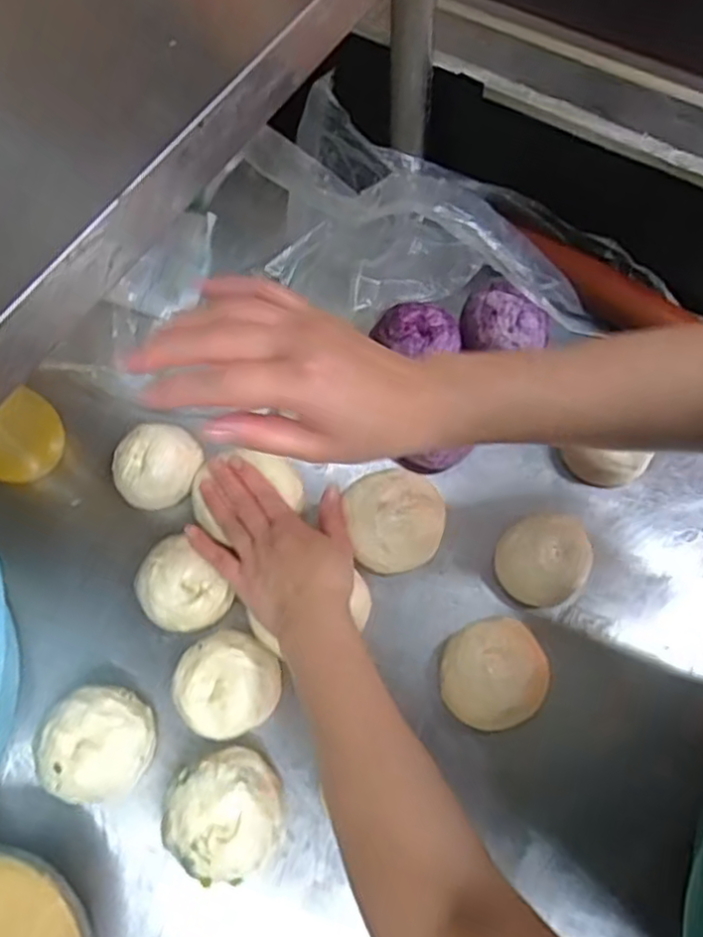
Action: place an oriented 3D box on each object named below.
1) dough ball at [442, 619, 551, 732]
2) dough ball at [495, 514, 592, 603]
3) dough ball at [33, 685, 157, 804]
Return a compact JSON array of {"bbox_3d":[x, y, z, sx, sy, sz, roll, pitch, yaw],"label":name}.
[{"bbox_3d":[0.105,0.155,0.511,0.078,0.046,0.071,0,68,1],"label":"dough ball"},{"bbox_3d":[0.155,0.068,0.542,0.066,0.044,0.075,36,73,14],"label":"dough ball"},{"bbox_3d":[-0.184,0.200,0.496,0.079,0.045,0.075,0,68,1],"label":"dough ball"}]

